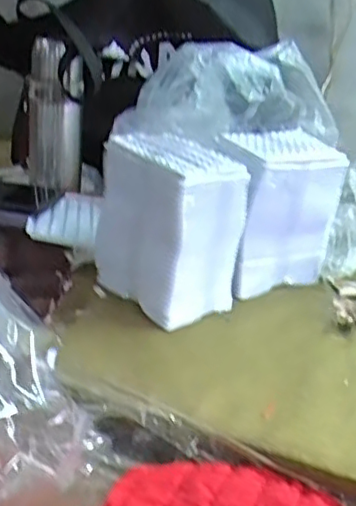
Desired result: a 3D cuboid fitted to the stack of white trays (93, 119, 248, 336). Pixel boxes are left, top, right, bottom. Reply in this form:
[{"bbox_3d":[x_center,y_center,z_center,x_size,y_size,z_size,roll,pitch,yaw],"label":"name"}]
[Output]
[{"bbox_3d":[-0.011,-0.033,0.678,0.139,0.156,0.104,27,31,37],"label":"stack of white trays"}]

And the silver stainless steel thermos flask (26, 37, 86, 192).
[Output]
[{"bbox_3d":[-0.162,-0.175,0.830,0.065,0.182,0.049,24,29,33],"label":"silver stainless steel thermos flask"}]

